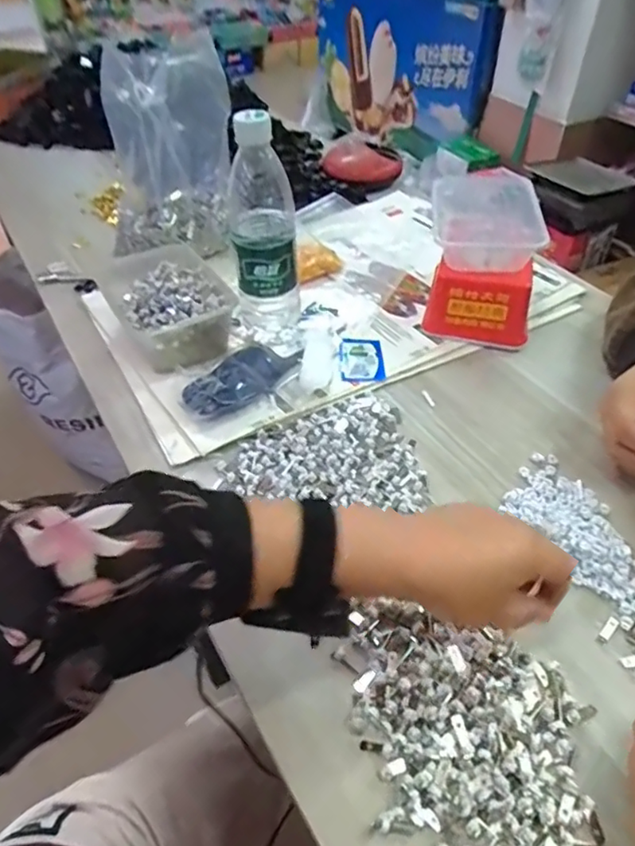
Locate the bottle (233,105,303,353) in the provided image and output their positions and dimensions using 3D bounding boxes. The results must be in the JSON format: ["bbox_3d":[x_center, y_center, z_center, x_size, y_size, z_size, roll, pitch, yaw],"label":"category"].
[{"bbox_3d":[-0.050,-0.171,0.565,0.063,0.223,0.060,-7,45,-6],"label":"bottle"}]

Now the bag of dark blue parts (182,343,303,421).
[{"bbox_3d":[-0.077,-0.050,0.579,0.062,0.030,0.138,21,48,21],"label":"bag of dark blue parts"}]

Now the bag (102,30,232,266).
[{"bbox_3d":[-0.171,-0.316,0.683,0.147,0.223,0.071,-16,52,-29],"label":"bag"}]

